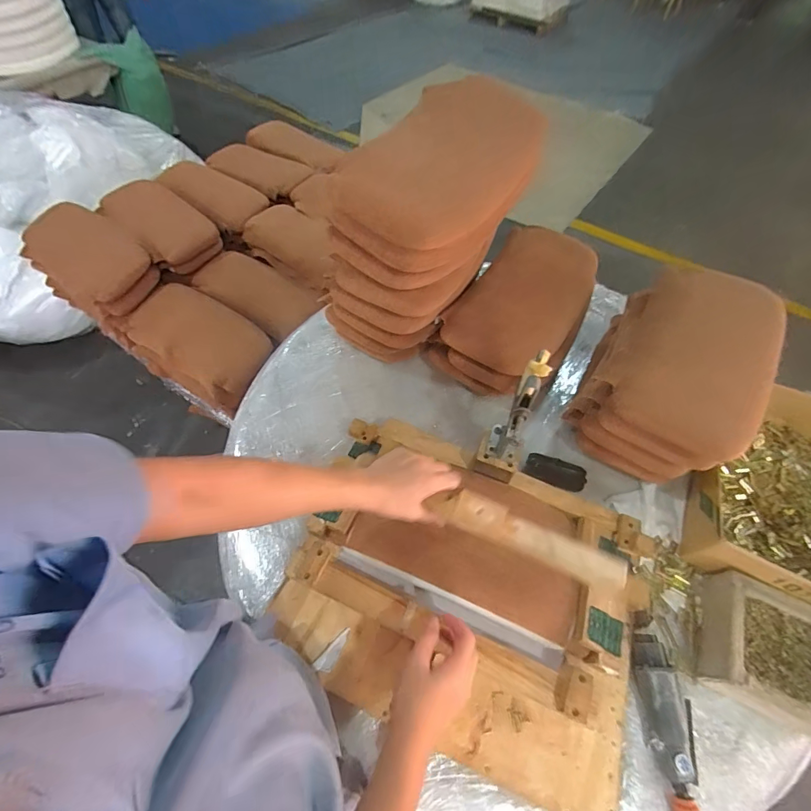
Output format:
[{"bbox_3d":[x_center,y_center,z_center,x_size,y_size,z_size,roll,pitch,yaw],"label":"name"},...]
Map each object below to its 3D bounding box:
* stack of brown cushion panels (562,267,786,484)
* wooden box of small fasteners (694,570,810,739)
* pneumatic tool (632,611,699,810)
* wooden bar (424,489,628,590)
[{"bbox_3d":[0.478,-0.066,0.721,0.231,0.241,0.370,32,62,17],"label":"stack of brown cushion panels"},{"bbox_3d":[0.537,0.360,0.584,0.170,0.066,0.161,23,59,12],"label":"wooden box of small fasteners"},{"bbox_3d":[0.369,0.442,0.545,0.069,0.039,0.282,1,57,-2],"label":"pneumatic tool"},{"bbox_3d":[0.174,0.188,0.566,0.262,0.050,0.044,21,59,8],"label":"wooden bar"}]

